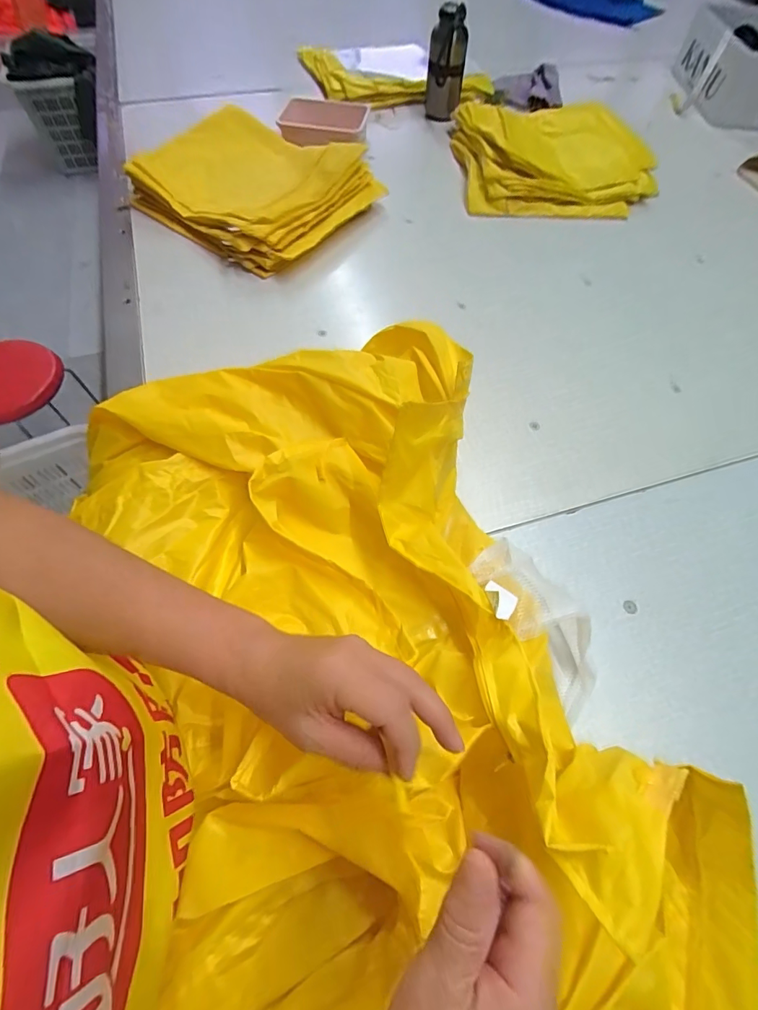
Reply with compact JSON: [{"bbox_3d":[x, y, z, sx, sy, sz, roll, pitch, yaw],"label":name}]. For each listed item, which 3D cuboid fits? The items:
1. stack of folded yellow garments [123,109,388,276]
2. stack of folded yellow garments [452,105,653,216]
[{"bbox_3d":[-0.221,-0.558,0.757,0.372,0.072,0.306,32,65,16],"label":"stack of folded yellow garments"},{"bbox_3d":[0.346,-0.730,0.885,0.375,0.060,0.410,-1,61,-2],"label":"stack of folded yellow garments"}]

